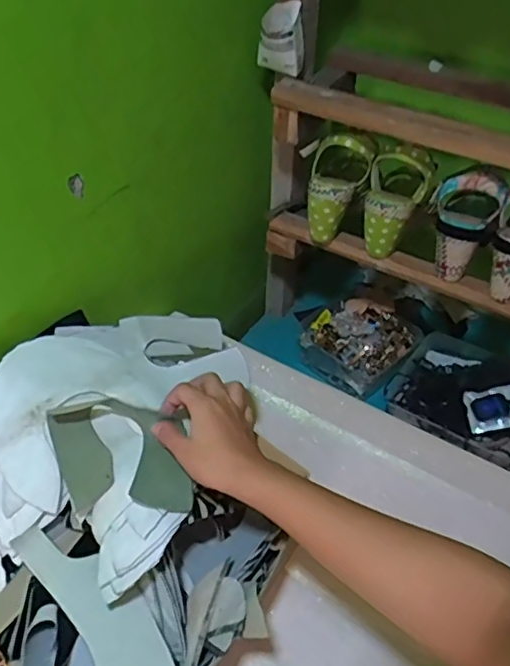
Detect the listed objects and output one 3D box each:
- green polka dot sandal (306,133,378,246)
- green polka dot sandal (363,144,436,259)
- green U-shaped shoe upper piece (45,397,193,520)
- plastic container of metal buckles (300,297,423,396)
[{"bbox_3d":[0.100,-0.199,0.802,0.084,0.149,0.072,32,24,28],"label":"green polka dot sandal"},{"bbox_3d":[0.176,-0.171,0.772,0.083,0.145,0.060,26,15,23],"label":"green polka dot sandal"},{"bbox_3d":[-0.121,0.115,0.527,0.092,0.038,0.133,-18,47,-22],"label":"green U-shaped shoe upper piece"},{"bbox_3d":[0.175,0.016,0.973,0.153,0.064,0.154,29,48,26],"label":"plastic container of metal buckles"}]

